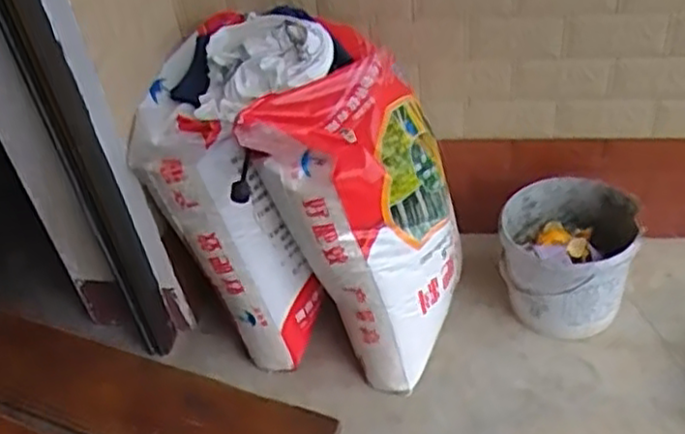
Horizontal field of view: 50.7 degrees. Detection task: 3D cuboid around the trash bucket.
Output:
[{"bbox_3d":[0.479,0.083,1.571,0.263,0.223,0.283,-6,41,5],"label":"trash bucket"}]

